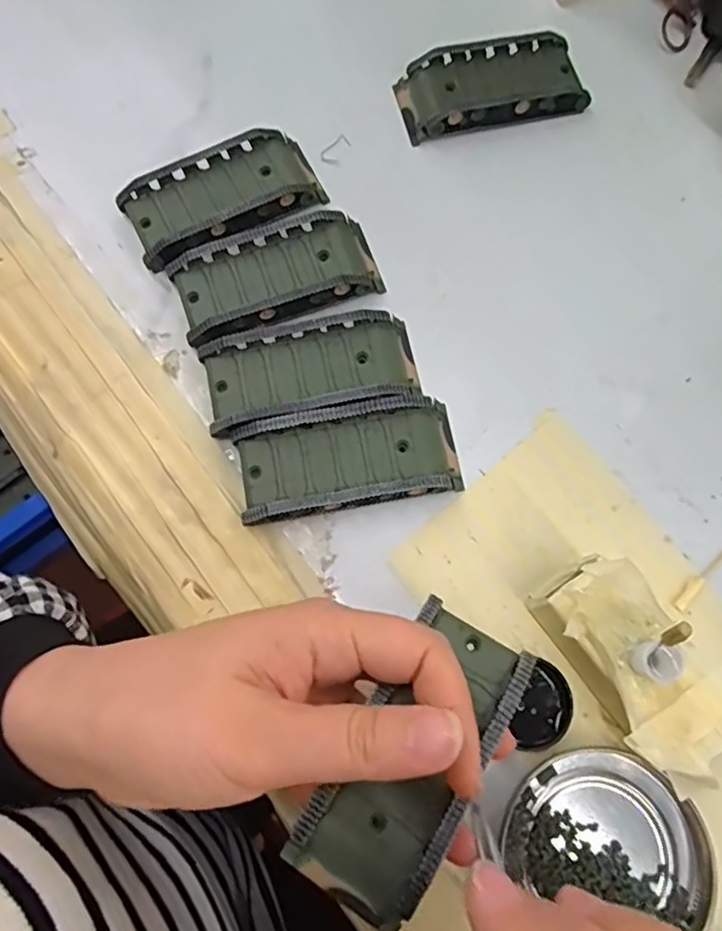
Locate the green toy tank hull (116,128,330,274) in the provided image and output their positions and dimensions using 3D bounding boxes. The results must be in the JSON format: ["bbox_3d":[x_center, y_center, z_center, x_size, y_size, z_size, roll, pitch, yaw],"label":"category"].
[{"bbox_3d":[-0.069,-0.136,0.324,0.096,0.018,0.049,-26,75,-9],"label":"green toy tank hull"}]

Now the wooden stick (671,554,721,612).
[{"bbox_3d":[0.158,0.042,0.279,0.059,0.004,0.006,-41,78,-12],"label":"wooden stick"}]

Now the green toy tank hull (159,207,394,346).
[{"bbox_3d":[-0.041,-0.093,0.311,0.096,0.018,0.049,-22,75,-7],"label":"green toy tank hull"}]

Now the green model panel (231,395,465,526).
[{"bbox_3d":[-0.005,-0.003,0.284,0.096,0.020,0.044,-10,73,-4],"label":"green model panel"}]

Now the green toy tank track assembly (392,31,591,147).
[{"bbox_3d":[0.070,-0.205,0.346,0.095,0.016,0.044,-13,74,-5],"label":"green toy tank track assembly"}]

